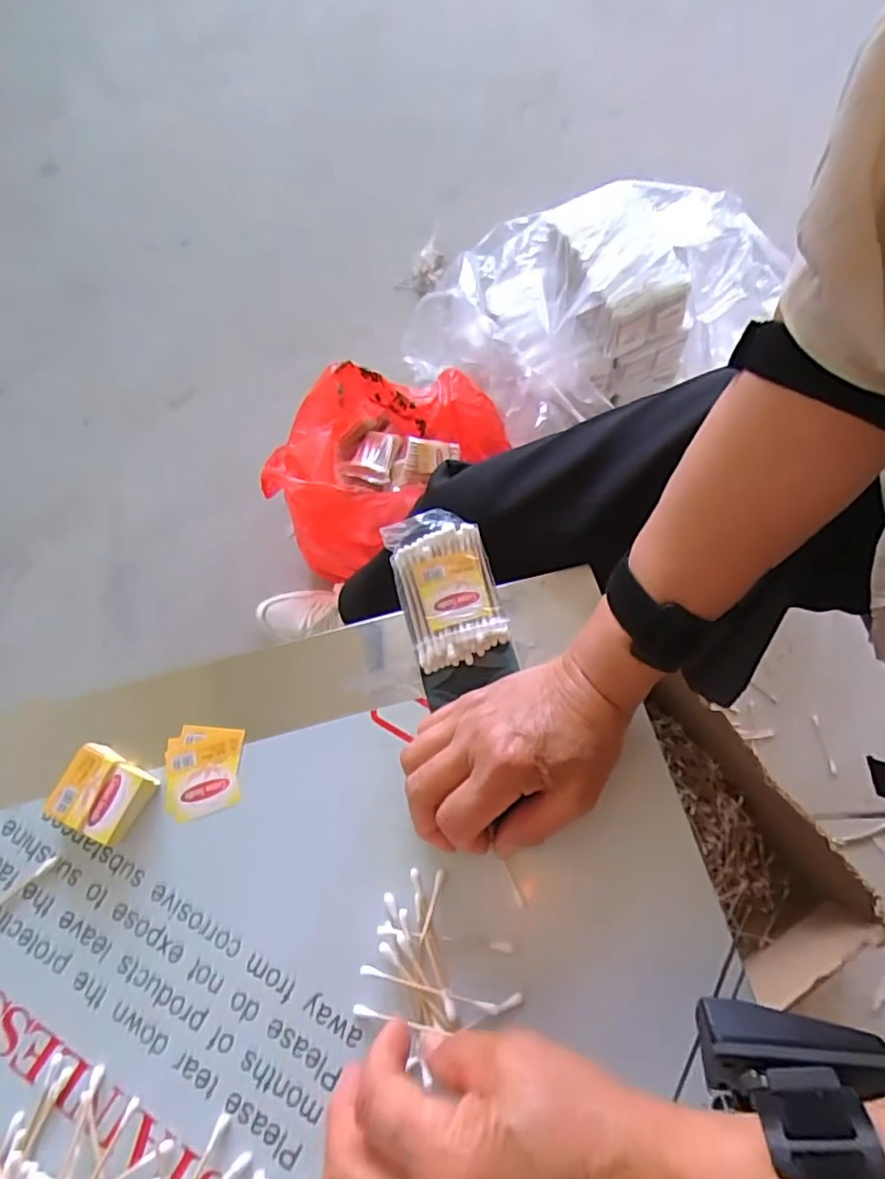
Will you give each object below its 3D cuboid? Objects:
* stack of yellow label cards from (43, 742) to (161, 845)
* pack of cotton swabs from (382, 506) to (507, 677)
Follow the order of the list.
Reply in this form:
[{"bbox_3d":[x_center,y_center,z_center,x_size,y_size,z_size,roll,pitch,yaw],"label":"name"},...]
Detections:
[{"bbox_3d":[-0.196,0.119,0.360,0.046,0.020,0.043,21,71,11],"label":"stack of yellow label cards"},{"bbox_3d":[0.002,-0.003,0.394,0.059,0.026,0.097,-17,69,-4],"label":"pack of cotton swabs"}]

